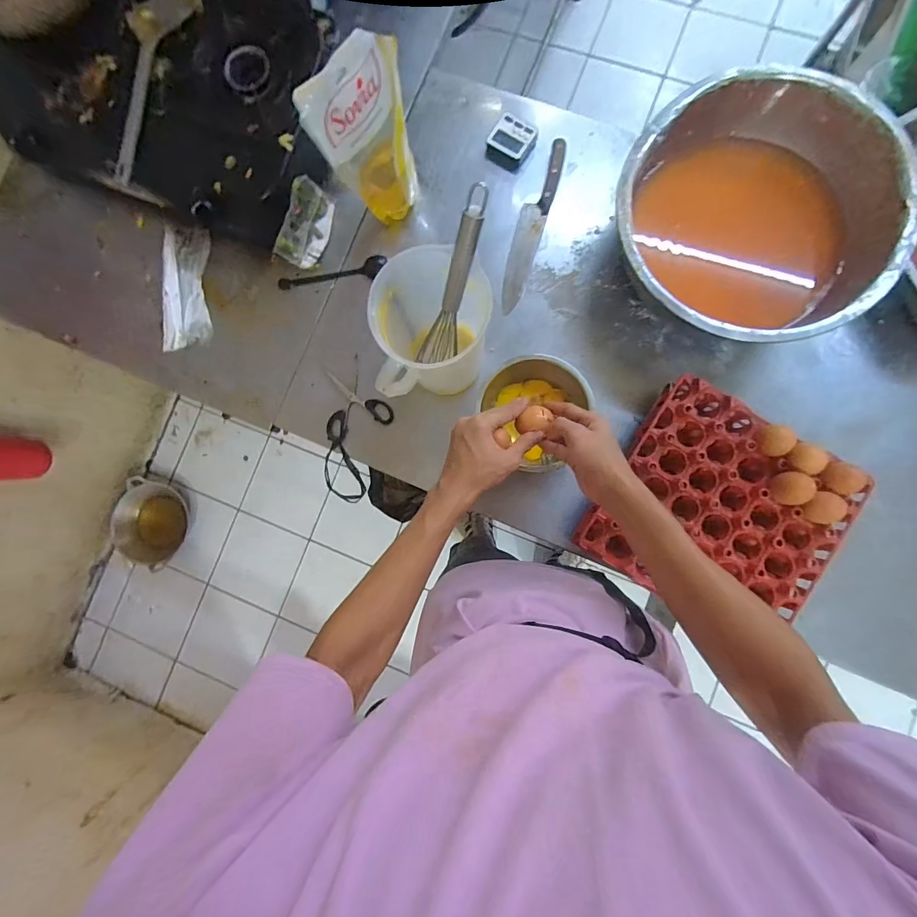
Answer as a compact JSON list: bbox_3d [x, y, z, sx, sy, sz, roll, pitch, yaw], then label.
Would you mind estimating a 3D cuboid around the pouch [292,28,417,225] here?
[{"bbox_3d":[-0.122,-0.447,0.601,0.142,0.249,0.049,-37,83,1],"label":"pouch"}]

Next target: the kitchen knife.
[{"bbox_3d":[0.122,-0.393,0.708,0.047,0.026,0.291,18,87,6],"label":"kitchen knife"}]

